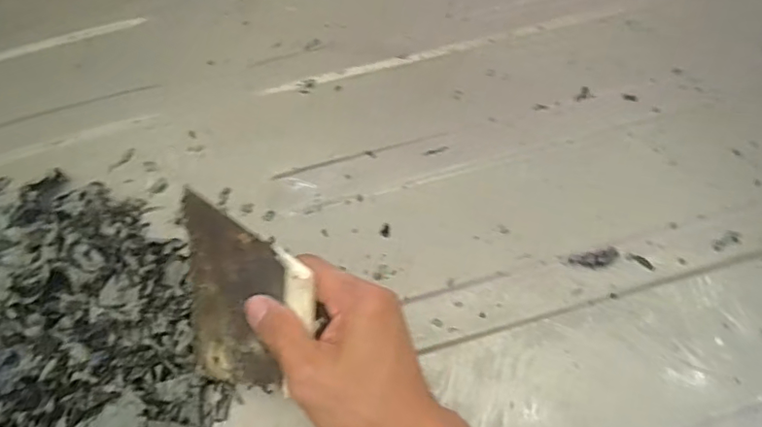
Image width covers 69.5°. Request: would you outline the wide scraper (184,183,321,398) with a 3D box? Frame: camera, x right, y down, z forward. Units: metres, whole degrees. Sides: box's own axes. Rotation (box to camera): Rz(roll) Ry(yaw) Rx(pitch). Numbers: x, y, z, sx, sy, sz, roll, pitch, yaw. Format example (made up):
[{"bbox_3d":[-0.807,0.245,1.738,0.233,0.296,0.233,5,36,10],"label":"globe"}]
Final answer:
[{"bbox_3d":[-0.082,0.059,0.341,0.101,0.127,0.005,14,24,29],"label":"wide scraper"}]

